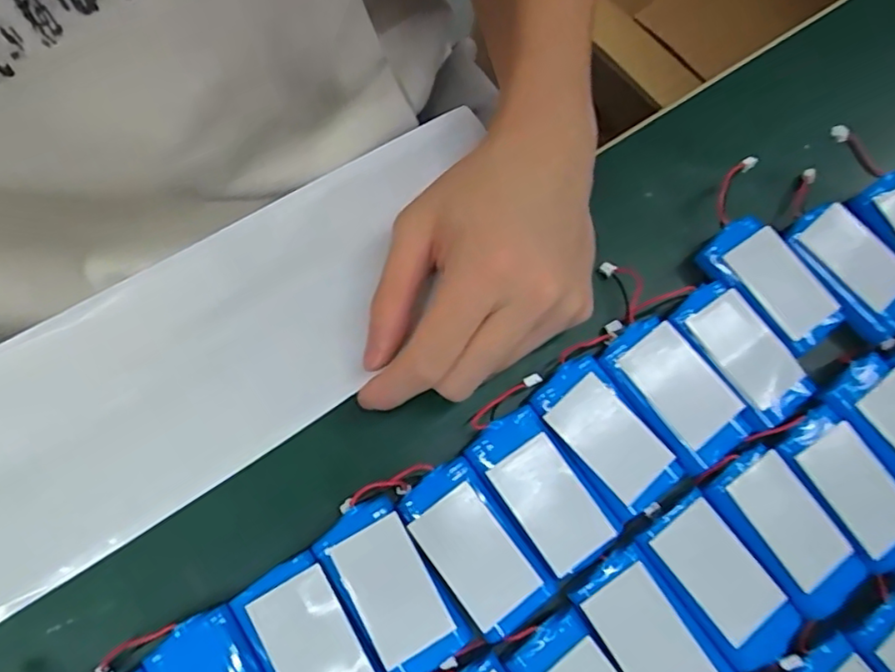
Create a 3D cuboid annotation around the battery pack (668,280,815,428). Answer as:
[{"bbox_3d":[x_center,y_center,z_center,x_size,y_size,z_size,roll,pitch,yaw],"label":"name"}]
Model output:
[{"bbox_3d":[0.134,0.007,0.282,0.037,0.008,0.066,-34,81,-12],"label":"battery pack"}]

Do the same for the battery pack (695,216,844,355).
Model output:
[{"bbox_3d":[0.154,-0.025,0.293,0.036,0.009,0.068,-39,82,-13],"label":"battery pack"}]

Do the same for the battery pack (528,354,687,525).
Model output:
[{"bbox_3d":[0.068,0.044,0.271,0.037,0.009,0.065,-35,81,-12],"label":"battery pack"}]

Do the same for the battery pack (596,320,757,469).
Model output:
[{"bbox_3d":[0.102,0.024,0.276,0.039,0.005,0.067,-37,81,-13],"label":"battery pack"}]

